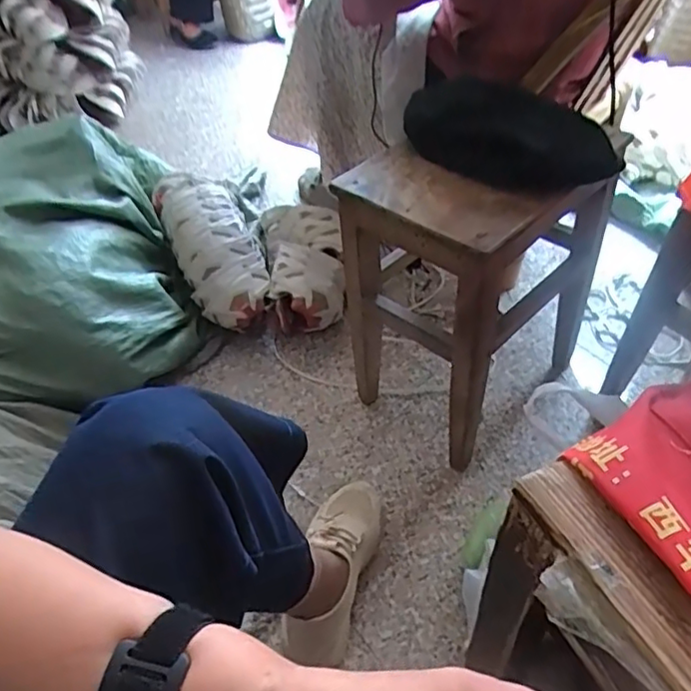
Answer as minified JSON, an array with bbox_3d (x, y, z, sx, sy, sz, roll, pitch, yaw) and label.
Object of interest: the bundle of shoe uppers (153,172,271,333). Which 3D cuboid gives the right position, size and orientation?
[{"bbox_3d":[-0.264,-0.206,1.198,0.159,0.119,0.395,-22,61,-15],"label":"bundle of shoe uppers"}]

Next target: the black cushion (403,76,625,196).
[{"bbox_3d":[0.179,-0.252,0.699,0.267,0.091,0.083,20,51,23],"label":"black cushion"}]

